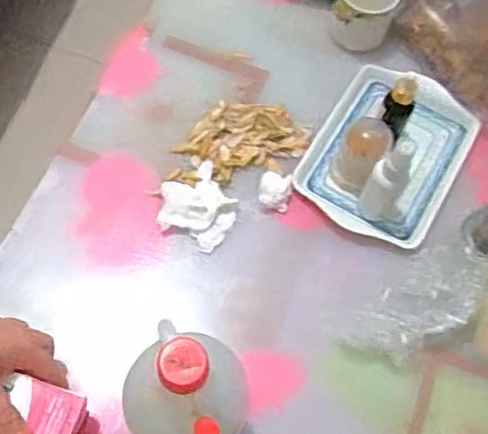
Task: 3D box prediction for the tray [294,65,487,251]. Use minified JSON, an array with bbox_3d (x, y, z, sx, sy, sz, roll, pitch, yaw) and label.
[{"bbox_3d":[0.149,-0.064,0.666,0.139,0.042,0.187,30,67,10],"label":"tray"}]

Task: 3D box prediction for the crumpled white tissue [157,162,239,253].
[{"bbox_3d":[-0.046,-0.007,0.626,0.072,0.015,0.077,-30,71,-15],"label":"crumpled white tissue"}]

